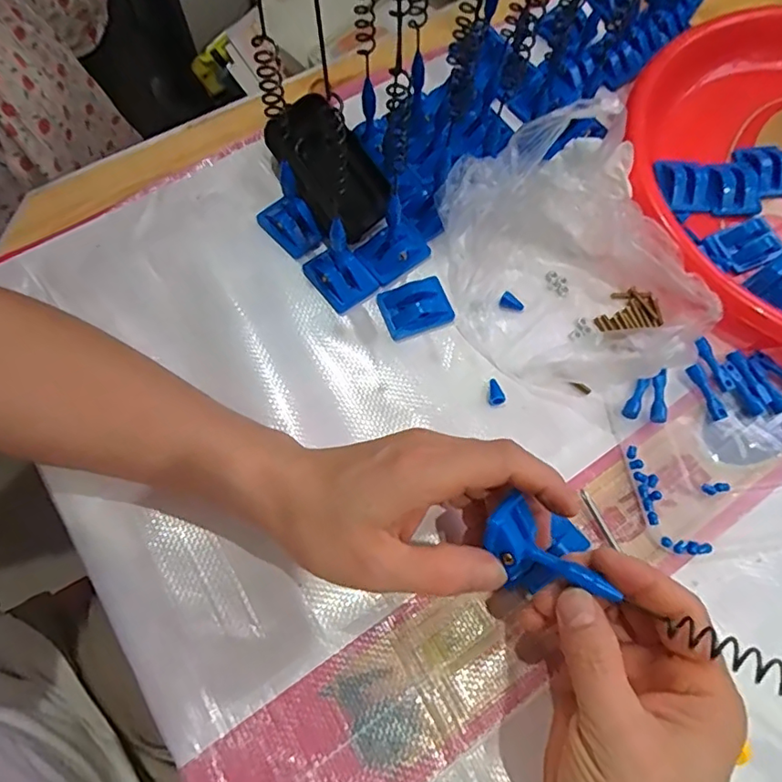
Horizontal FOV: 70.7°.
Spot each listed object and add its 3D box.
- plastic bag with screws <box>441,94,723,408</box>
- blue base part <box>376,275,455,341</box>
[{"bbox_3d":[0.116,-0.086,0.344,0.154,0.071,0.169,-7,69,-5],"label":"plastic bag with screws"},{"bbox_3d":[0.017,-0.056,0.361,0.045,0.015,0.033,-19,71,-9],"label":"blue base part"}]

